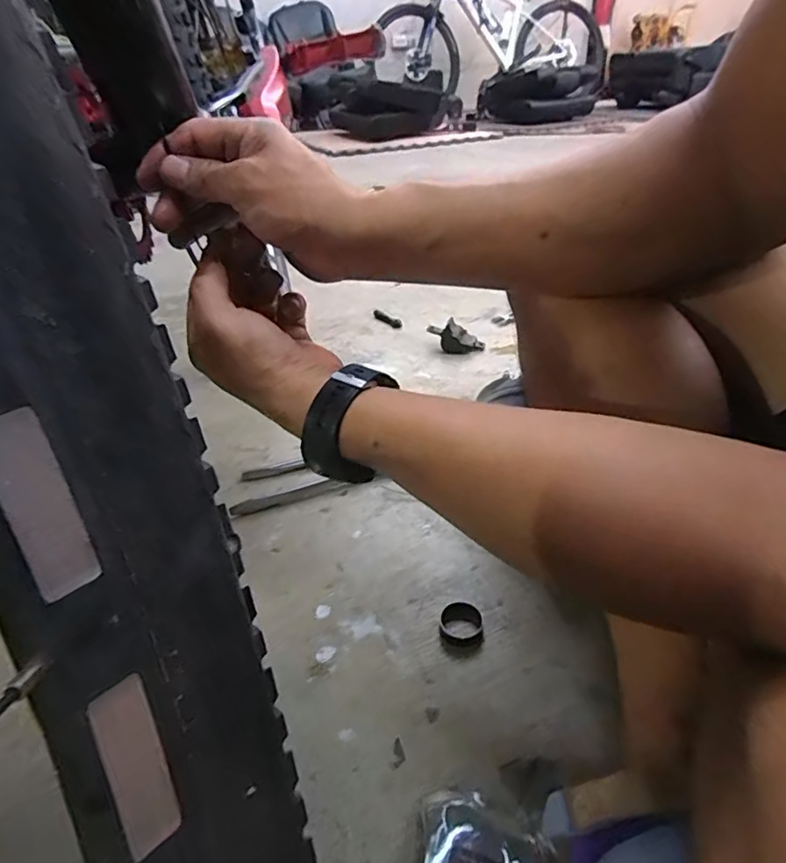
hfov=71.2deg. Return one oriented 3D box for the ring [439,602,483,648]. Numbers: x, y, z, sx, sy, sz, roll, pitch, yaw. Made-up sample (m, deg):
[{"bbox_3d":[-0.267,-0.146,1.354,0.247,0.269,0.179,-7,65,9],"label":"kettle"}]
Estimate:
[{"bbox_3d":[0.049,0.138,0.399,0.030,0.009,0.034,0,33,5],"label":"ring"}]

